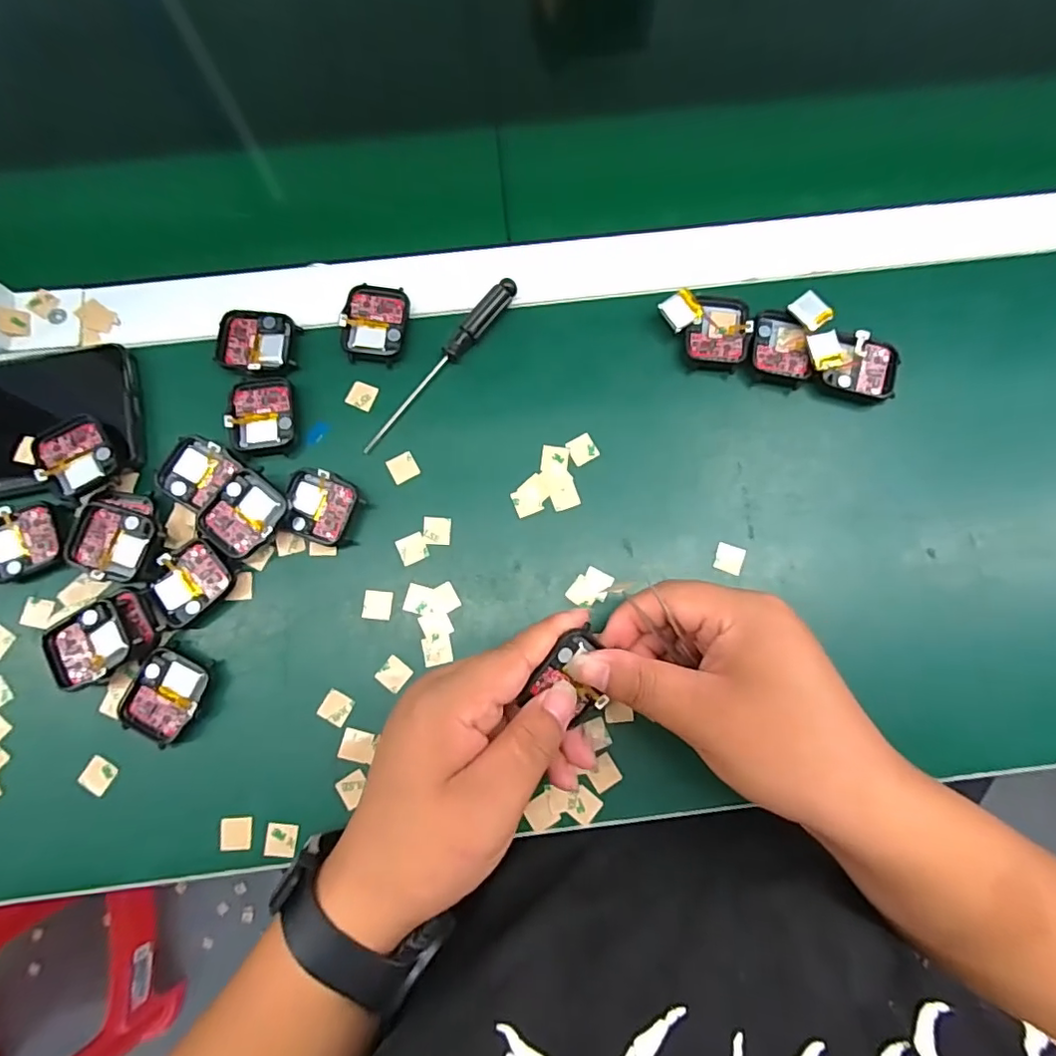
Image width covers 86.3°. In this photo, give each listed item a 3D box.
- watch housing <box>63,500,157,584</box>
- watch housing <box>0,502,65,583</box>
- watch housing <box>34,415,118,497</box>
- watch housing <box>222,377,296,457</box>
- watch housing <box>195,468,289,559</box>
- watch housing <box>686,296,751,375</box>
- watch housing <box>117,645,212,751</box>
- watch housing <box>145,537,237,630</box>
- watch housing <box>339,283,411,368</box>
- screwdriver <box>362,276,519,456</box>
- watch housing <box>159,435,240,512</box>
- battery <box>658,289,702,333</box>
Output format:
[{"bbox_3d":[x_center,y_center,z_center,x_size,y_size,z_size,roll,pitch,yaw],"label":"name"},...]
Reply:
[{"bbox_3d":[-0.223,0.008,0.304,0.044,0.011,0.038,17,81,2],"label":"watch housing"},{"bbox_3d":[-0.278,0.007,0.310,0.043,0.011,0.039,-14,81,-3],"label":"watch housing"},{"bbox_3d":[-0.246,-0.039,0.311,0.035,0.019,0.042,-33,83,-6],"label":"watch housing"},{"bbox_3d":[-0.152,-0.065,0.323,0.035,0.005,0.046,-3,81,-1],"label":"watch housing"},{"bbox_3d":[-0.155,-0.007,0.308,0.038,0.011,0.044,34,82,4],"label":"watch housing"},{"bbox_3d":[0.113,-0.116,0.336,0.036,0.008,0.045,4,81,0],"label":"watch housing"},{"bbox_3d":[-0.190,0.090,0.297,0.036,0.010,0.044,22,81,2],"label":"watch housing"},{"bbox_3d":[-0.183,0.030,0.307,0.037,0.011,0.043,41,83,5],"label":"watch housing"},{"bbox_3d":[-0.091,-0.122,0.336,0.037,0.006,0.046,7,81,0],"label":"watch housing"},{"bbox_3d":[-0.052,-0.097,0.331,0.013,0.011,0.130,42,83,5],"label":"screwdriver"},{"bbox_3d":[-0.185,-0.031,0.316,0.035,0.005,0.037,32,82,4],"label":"watch housing"},{"bbox_3d":[0.089,-0.128,0.329,0.023,0.004,0.020,-38,96,-7],"label":"battery"}]

